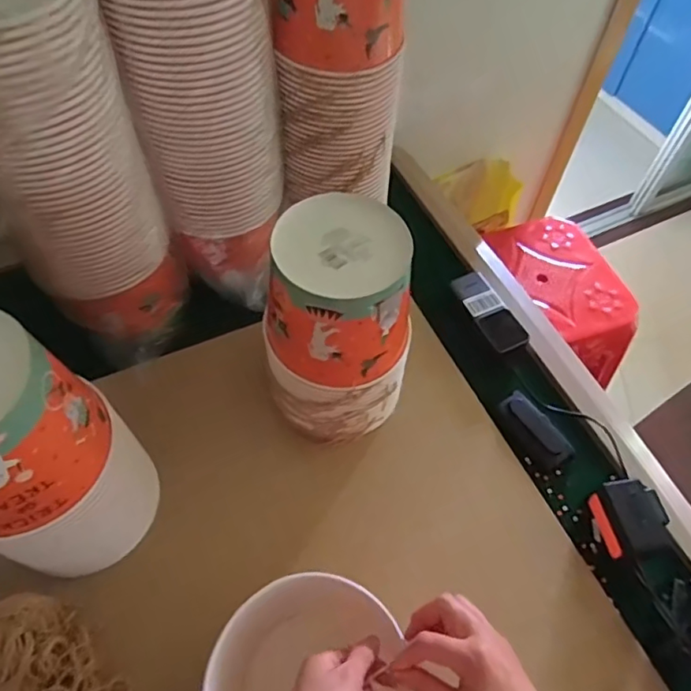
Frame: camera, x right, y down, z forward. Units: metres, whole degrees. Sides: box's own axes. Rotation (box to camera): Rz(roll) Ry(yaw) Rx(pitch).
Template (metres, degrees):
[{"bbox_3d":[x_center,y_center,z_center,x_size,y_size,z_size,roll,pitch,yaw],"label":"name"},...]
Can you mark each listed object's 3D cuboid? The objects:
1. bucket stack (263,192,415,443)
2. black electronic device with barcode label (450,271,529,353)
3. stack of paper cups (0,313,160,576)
[{"bbox_3d":[-0.005,-0.019,0.599,0.147,0.239,0.148,8,57,3],"label":"bucket stack"},{"bbox_3d":[0.196,-0.047,0.753,0.054,0.015,0.123,-21,60,-15],"label":"black electronic device with barcode label"},{"bbox_3d":[-0.277,0.103,0.502,0.142,0.295,0.147,35,62,19],"label":"stack of paper cups"}]

